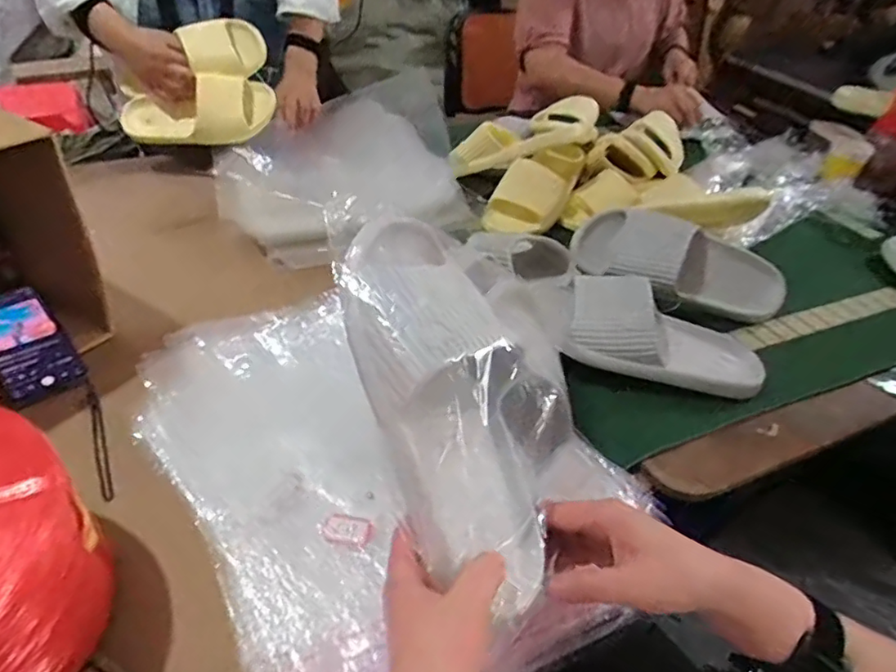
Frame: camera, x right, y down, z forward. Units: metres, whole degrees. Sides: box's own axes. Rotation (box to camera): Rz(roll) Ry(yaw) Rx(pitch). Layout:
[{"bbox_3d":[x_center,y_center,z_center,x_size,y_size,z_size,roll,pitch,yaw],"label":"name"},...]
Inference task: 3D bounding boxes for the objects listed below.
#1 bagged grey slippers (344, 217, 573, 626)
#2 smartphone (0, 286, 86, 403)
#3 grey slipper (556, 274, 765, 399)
[{"bbox_3d":[0.006,0.042,0.426,0.139,0.095,0.287,-12,63,-25],"label":"bagged grey slippers"},{"bbox_3d":[-0.463,0.007,0.640,0.070,0.012,0.164,-29,60,-37],"label":"smartphone"},{"bbox_3d":[0.237,0.005,0.662,0.255,0.065,0.103,18,40,-10],"label":"grey slipper"}]

